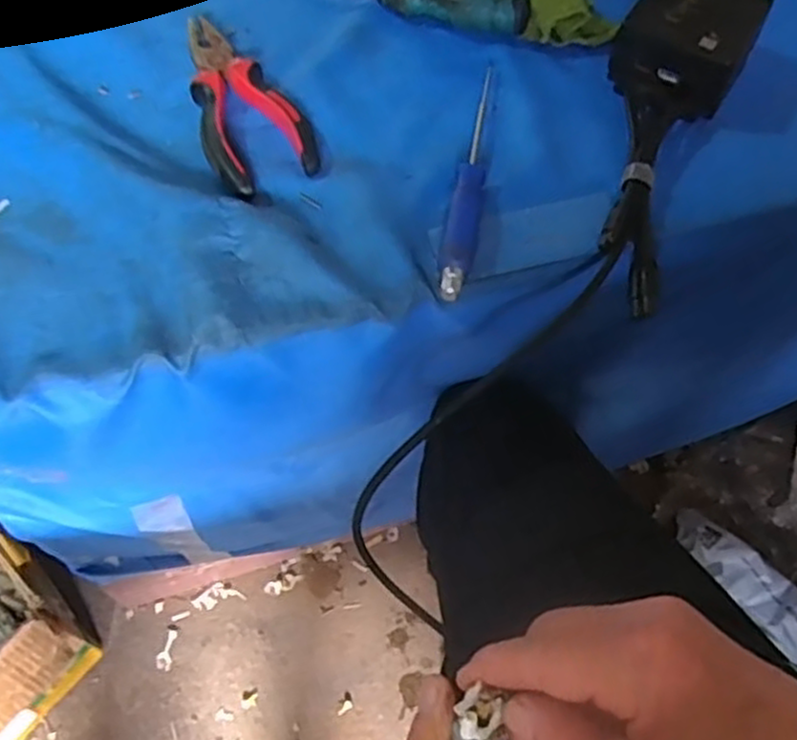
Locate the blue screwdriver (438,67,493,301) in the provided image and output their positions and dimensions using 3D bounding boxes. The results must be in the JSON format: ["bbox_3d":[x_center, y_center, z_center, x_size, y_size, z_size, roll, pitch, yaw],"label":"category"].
[{"bbox_3d":[0.044,-0.119,0.454,0.019,0.014,0.188,10,59,4],"label":"blue screwdriver"}]

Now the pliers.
[{"bbox_3d":[-0.104,-0.174,0.479,0.062,0.018,0.151,-22,62,-14],"label":"pliers"}]

